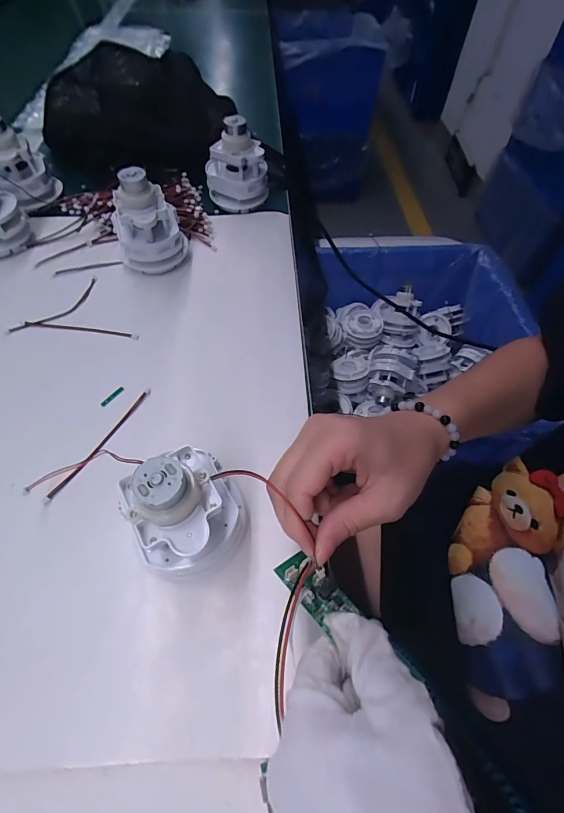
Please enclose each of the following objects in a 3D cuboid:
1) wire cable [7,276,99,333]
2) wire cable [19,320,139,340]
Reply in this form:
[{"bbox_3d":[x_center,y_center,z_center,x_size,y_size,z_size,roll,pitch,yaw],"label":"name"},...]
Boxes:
[{"bbox_3d":[-0.212,-0.094,0.350,0.025,0.004,0.096,34,63,19],"label":"wire cable"},{"bbox_3d":[-0.184,-0.070,0.333,0.107,0.004,0.007,7,57,3],"label":"wire cable"}]

